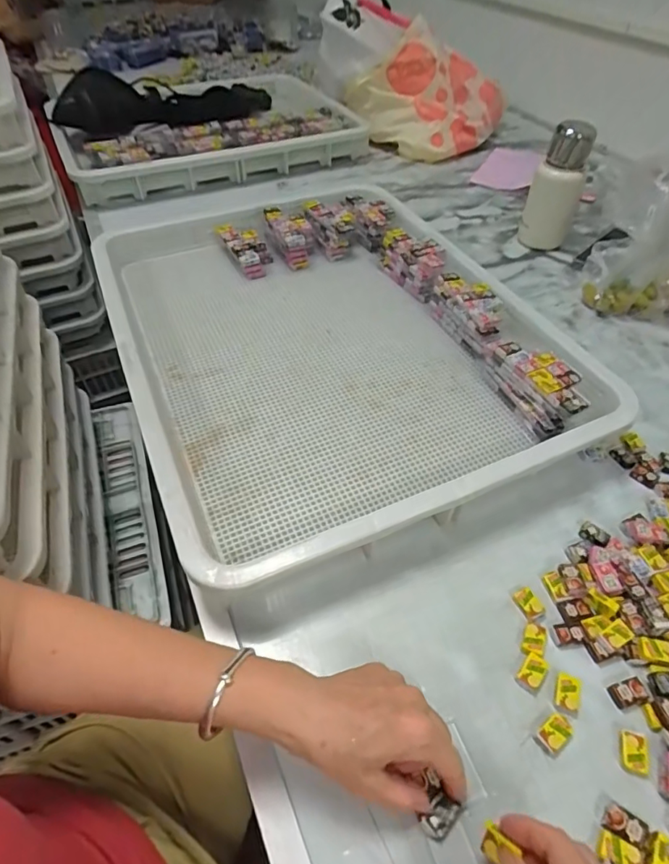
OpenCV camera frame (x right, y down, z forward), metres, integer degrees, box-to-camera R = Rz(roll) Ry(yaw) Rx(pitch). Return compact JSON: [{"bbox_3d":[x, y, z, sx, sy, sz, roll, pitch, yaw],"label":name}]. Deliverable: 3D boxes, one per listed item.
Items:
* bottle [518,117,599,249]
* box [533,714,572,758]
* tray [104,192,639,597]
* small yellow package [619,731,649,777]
[{"bbox_3d":[0.365,-0.401,0.821,0.083,0.180,0.065,18,50,16],"label":"bottle"},{"bbox_3d":[0.166,0.227,0.373,0.029,0.007,0.019,-29,54,-24],"label":"box"},{"bbox_3d":[-0.013,-0.132,0.651,0.480,0.080,0.618,-18,50,-16],"label":"tray"},{"bbox_3d":[0.220,0.236,0.366,0.018,0.007,0.026,15,49,14],"label":"small yellow package"}]

